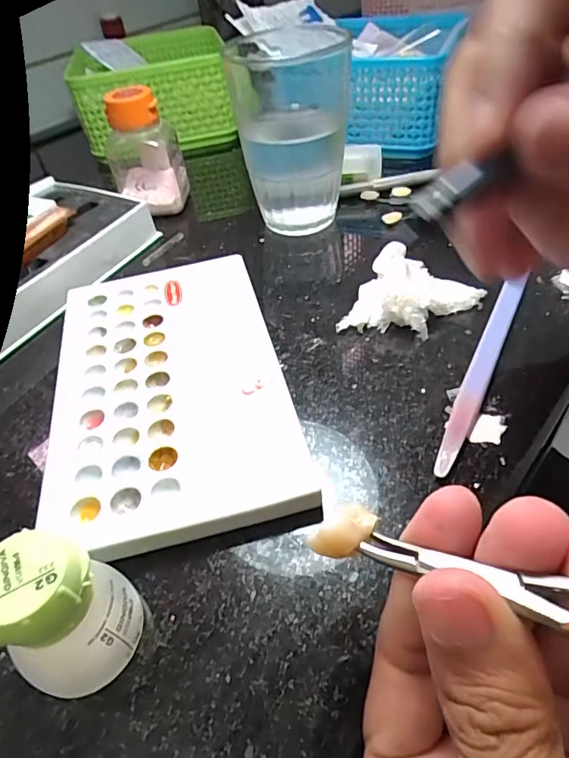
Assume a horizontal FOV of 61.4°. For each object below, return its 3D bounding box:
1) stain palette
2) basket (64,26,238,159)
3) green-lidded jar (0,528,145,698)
[{"bbox_3d":[-0.049,0.000,0.206,0.093,0.011,0.154,-14,46,-6],"label":"stain palette"},{"bbox_3d":[-0.117,-0.264,0.440,0.109,0.067,0.151,-7,46,0],"label":"basket"},{"bbox_3d":[-0.058,0.061,0.126,0.030,0.043,0.026,-34,51,-24],"label":"green-lidded jar"}]

